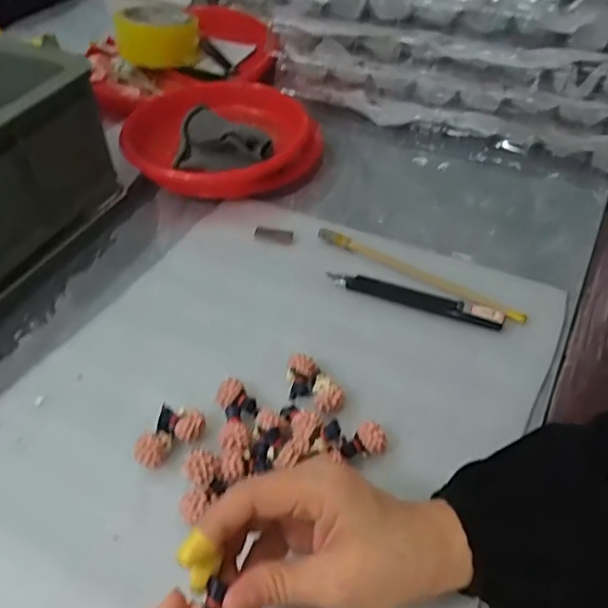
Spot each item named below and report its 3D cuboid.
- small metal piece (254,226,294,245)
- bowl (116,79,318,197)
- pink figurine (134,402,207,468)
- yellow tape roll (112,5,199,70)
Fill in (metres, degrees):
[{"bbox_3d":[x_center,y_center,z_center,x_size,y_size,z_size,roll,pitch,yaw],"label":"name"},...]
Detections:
[{"bbox_3d":[-0.026,-0.060,0.502,0.033,0.004,0.014,7,47,8],"label":"small metal piece"},{"bbox_3d":[-0.073,-0.165,0.565,0.171,0.055,0.152,7,47,7],"label":"bowl"},{"bbox_3d":[-0.085,0.086,0.365,0.032,0.024,0.039,18,49,17],"label":"pink figurine"},{"bbox_3d":[-0.185,-0.344,0.736,0.100,0.047,0.088,-3,46,-2],"label":"yellow tape roll"}]

